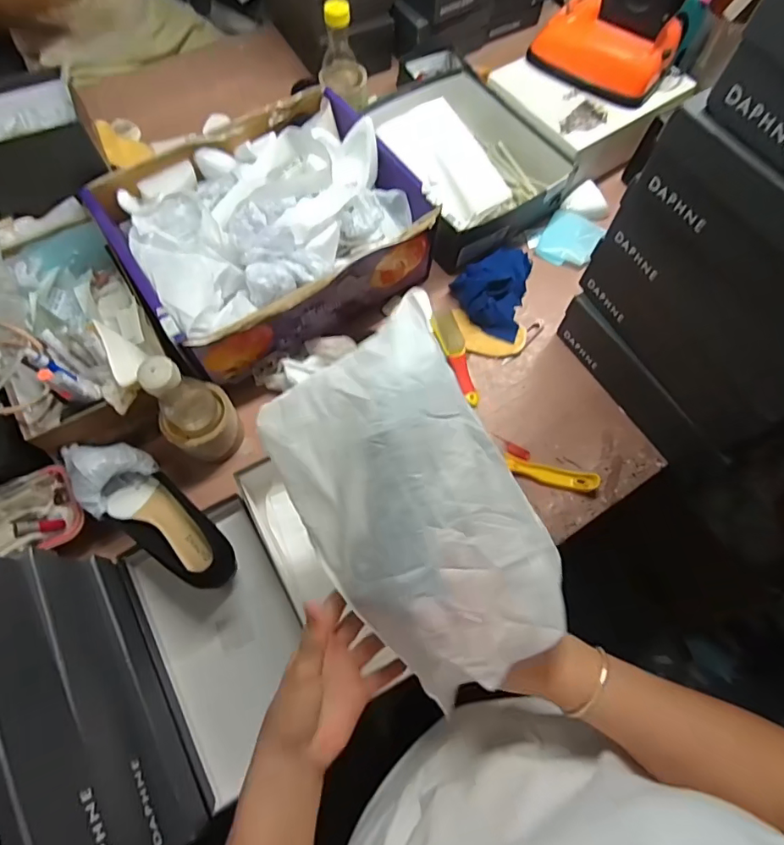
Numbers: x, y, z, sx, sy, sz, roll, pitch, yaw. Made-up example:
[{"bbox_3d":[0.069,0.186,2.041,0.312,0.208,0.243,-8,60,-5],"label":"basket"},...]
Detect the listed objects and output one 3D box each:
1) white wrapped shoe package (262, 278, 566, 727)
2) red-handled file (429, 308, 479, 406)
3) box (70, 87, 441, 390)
[{"bbox_3d":[0.018,0.055,0.396,0.172,0.067,0.280,-27,72,-13],"label":"white wrapped shoe package"},{"bbox_3d":[0.098,-0.104,0.739,0.038,0.028,0.163,-17,70,-9],"label":"red-handled file"},{"bbox_3d":[-0.179,-0.281,0.722,0.391,0.127,0.318,-31,73,-14],"label":"box"}]

